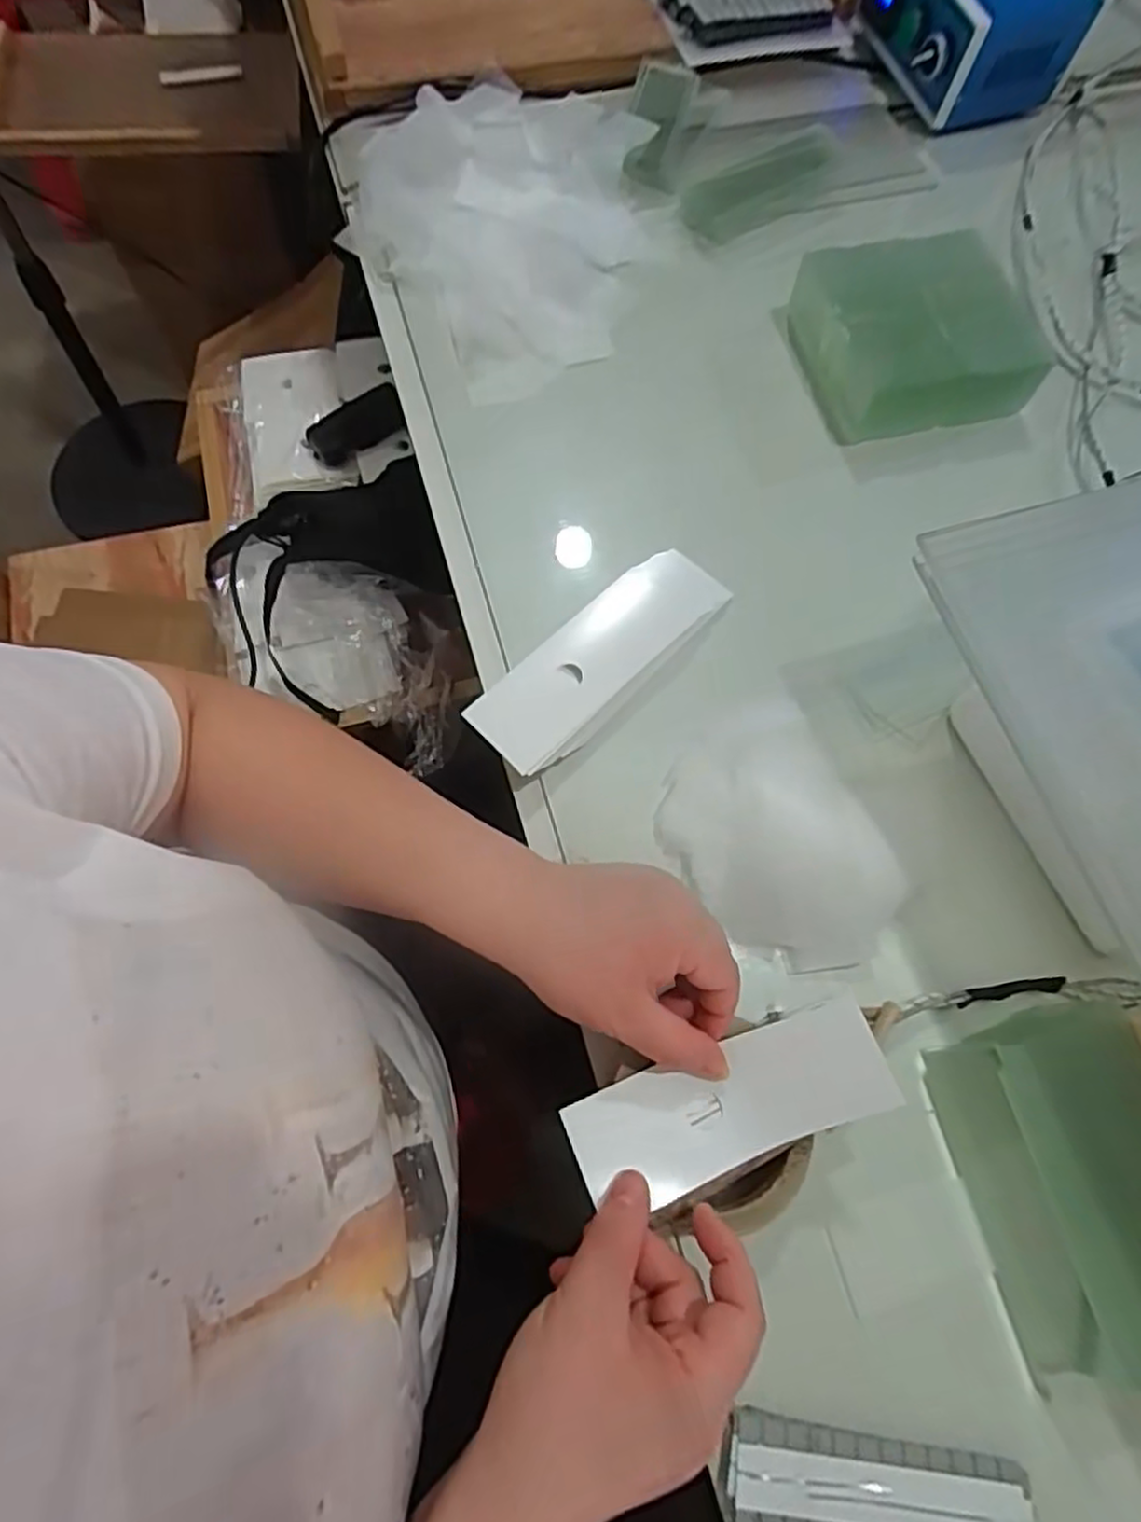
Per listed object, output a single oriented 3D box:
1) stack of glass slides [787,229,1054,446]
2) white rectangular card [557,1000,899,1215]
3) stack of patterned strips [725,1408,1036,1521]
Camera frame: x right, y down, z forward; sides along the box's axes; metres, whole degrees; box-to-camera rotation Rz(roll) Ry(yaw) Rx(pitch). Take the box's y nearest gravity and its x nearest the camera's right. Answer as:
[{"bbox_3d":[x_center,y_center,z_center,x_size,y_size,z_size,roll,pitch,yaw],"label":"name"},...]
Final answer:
[{"bbox_3d":[0.247,-0.313,0.522,0.148,0.049,0.136,-10,71,-5],"label":"stack of glass slides"},{"bbox_3d":[0.074,0.158,0.330,0.148,0.006,0.050,-16,71,-9],"label":"white rectangular card"},{"bbox_3d":[0.136,0.325,0.314,0.132,0.009,0.050,14,71,3],"label":"stack of patterned strips"}]

